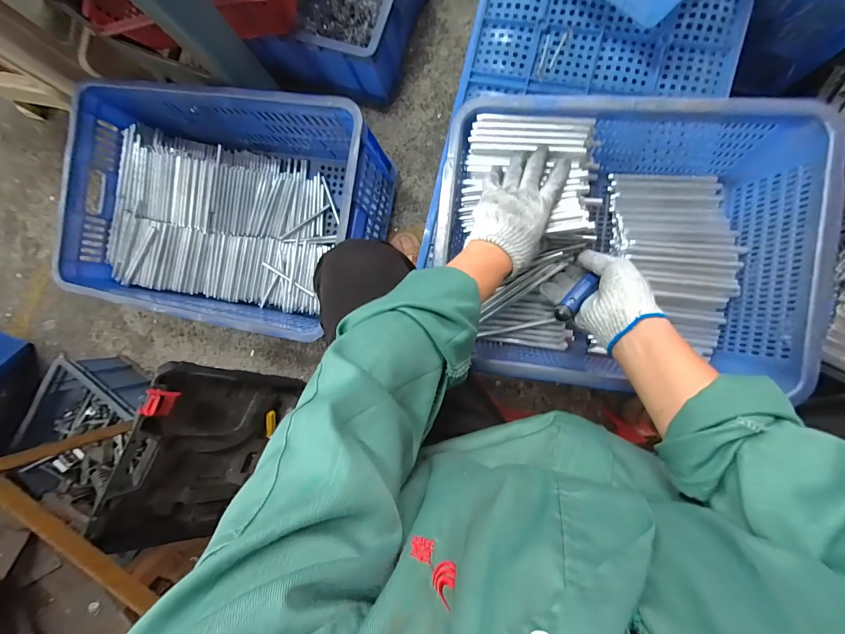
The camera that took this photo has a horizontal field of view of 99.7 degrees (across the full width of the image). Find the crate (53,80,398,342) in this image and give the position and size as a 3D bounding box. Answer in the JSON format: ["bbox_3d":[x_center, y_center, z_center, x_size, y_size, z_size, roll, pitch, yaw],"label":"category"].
[{"bbox_3d":[-0.401,-0.223,0.767,0.614,0.258,0.441,10,91,9],"label":"crate"}]

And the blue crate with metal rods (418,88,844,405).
[{"bbox_3d":[0.246,-0.098,0.486,0.438,0.129,0.336,9,91,9],"label":"blue crate with metal rods"}]

